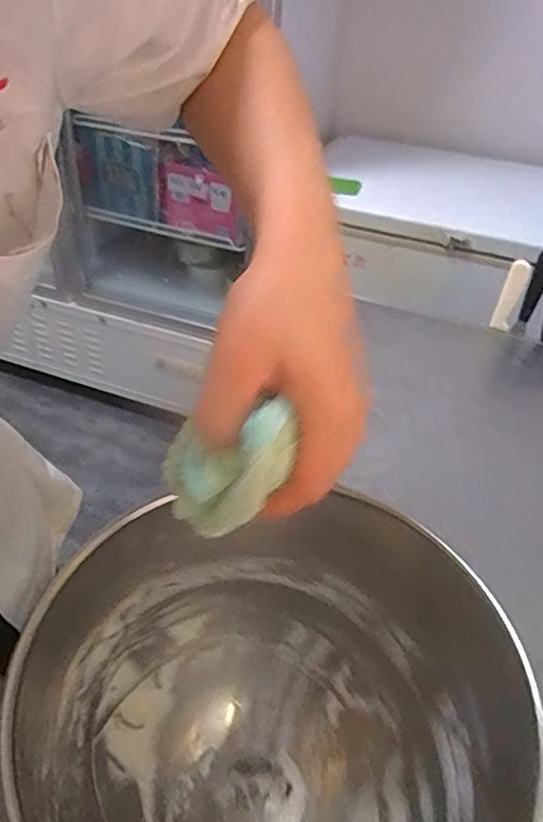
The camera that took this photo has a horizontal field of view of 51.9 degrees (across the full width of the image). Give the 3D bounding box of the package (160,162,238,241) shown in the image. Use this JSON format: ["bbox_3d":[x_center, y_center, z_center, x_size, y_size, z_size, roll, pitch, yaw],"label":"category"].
[{"bbox_3d":[-0.182,-0.524,1.397,0.202,0.147,0.032,14,39,10],"label":"package"}]

